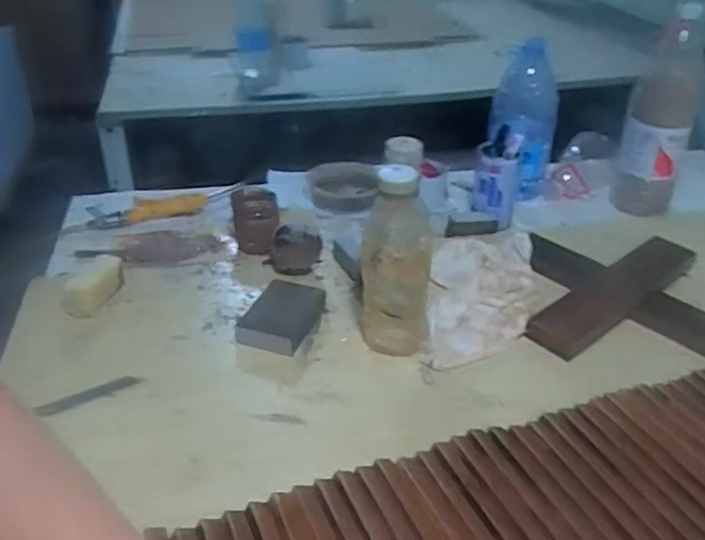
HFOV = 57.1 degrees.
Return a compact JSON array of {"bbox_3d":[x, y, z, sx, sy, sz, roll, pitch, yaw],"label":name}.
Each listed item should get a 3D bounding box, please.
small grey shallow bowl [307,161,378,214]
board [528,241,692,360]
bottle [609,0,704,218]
[{"bbox_3d":[-0.019,-0.137,1.038,0.107,0.047,0.119,-4,34,-6],"label":"small grey shallow bowl"},{"bbox_3d":[0.320,0.025,0.780,0.282,0.015,0.065,-27,54,-30],"label":"board"},{"bbox_3d":[0.460,-0.233,0.960,0.084,0.291,0.102,15,36,19],"label":"bottle"}]

